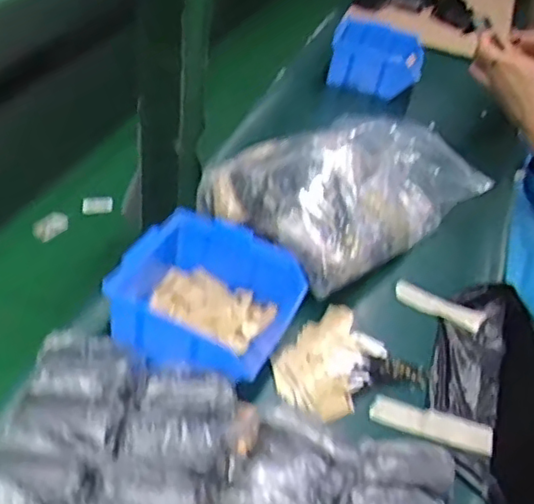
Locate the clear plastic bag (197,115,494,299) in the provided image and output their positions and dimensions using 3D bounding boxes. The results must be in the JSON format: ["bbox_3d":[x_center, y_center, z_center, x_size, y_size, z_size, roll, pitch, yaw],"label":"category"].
[{"bbox_3d":[0.085,-0.071,0.714,0.192,0.099,0.292,37,46,28],"label":"clear plastic bag"}]

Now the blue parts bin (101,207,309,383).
[{"bbox_3d":[-0.053,0.043,0.551,0.134,0.066,0.137,25,42,16],"label":"blue parts bin"}]

